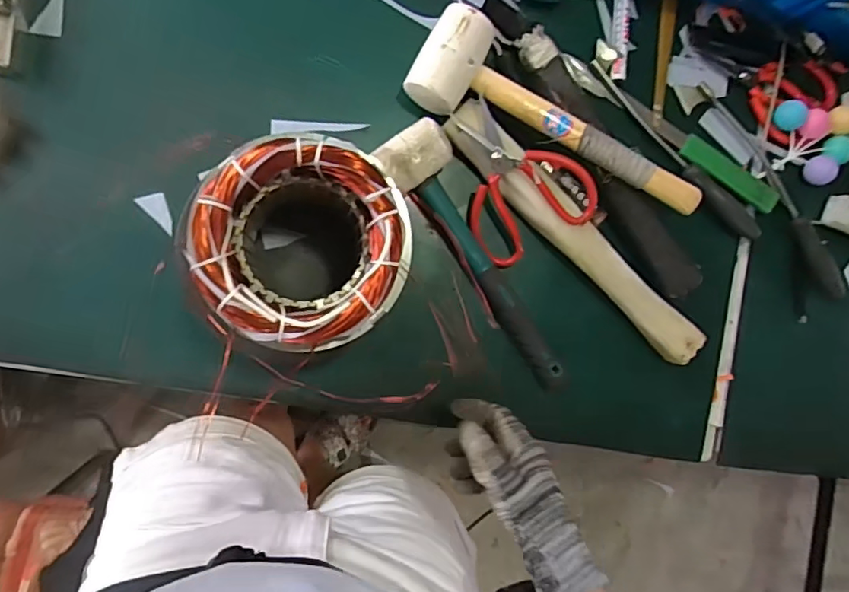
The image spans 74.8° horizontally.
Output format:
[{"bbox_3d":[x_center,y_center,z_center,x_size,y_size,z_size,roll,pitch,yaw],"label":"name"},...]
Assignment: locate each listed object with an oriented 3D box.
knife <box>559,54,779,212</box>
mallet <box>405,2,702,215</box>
[{"bbox_3d":[0.256,-0.167,0.571,0.264,0.018,0.029,32,85,-8],"label":"knife"},{"bbox_3d":[0.131,-0.170,0.521,0.290,0.053,0.095,23,86,-9],"label":"mallet"}]

